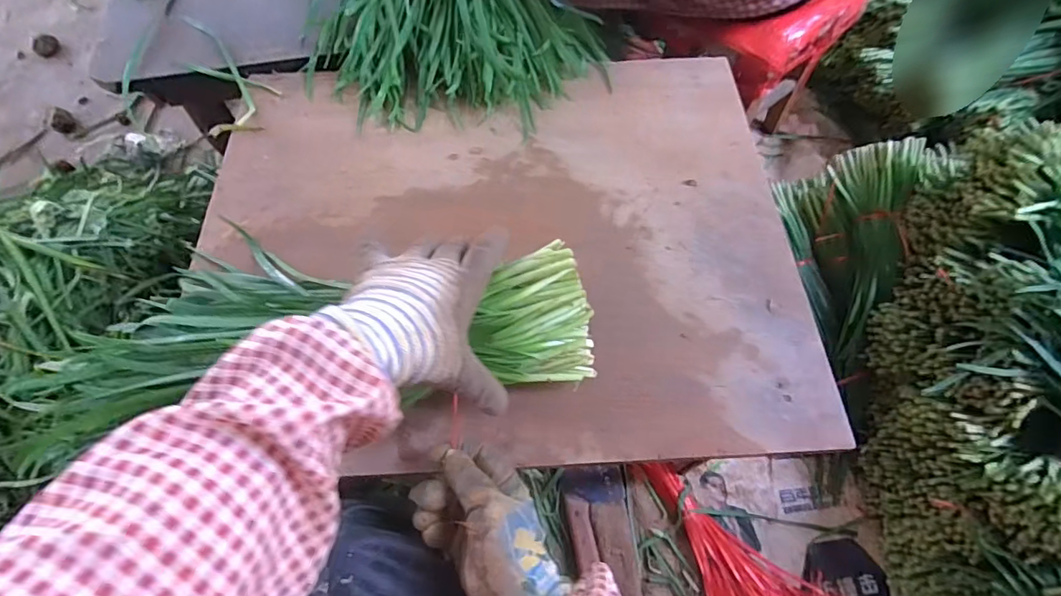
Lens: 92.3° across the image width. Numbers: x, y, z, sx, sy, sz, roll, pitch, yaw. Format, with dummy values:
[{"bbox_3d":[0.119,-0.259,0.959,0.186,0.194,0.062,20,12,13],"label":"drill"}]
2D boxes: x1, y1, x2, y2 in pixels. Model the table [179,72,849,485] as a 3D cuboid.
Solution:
[{"bbox_3d":[-0.036,-0.066,0.514,0.572,0.026,0.451,-2,63,-2],"label":"table"}]

